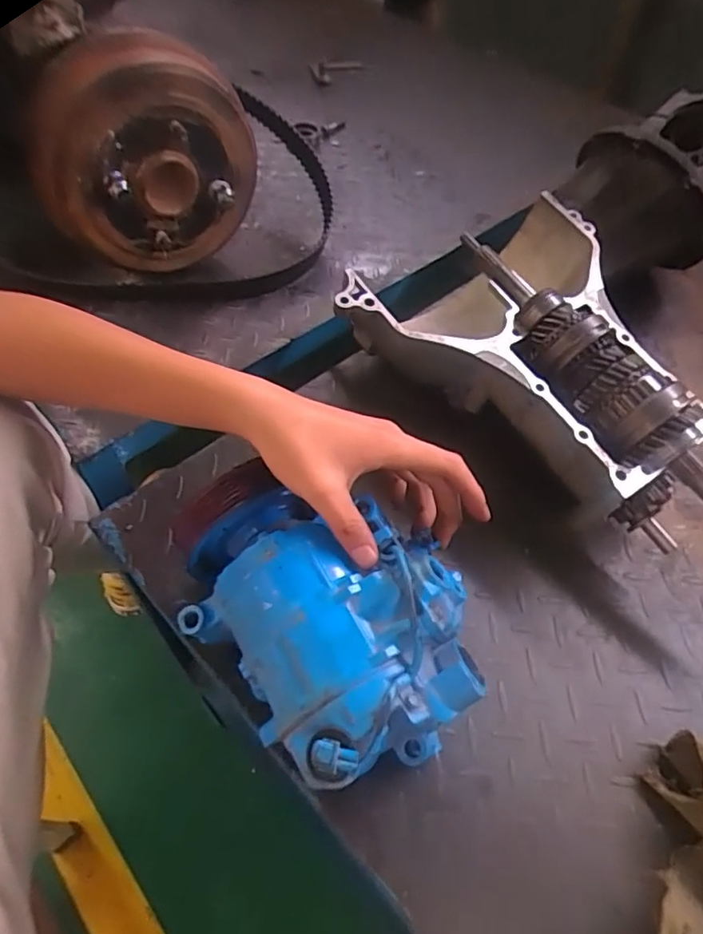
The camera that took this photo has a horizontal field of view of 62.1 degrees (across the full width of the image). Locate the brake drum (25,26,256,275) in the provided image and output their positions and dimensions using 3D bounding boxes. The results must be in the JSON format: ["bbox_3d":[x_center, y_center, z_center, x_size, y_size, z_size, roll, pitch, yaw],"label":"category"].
[{"bbox_3d":[-0.206,-0.305,0.600,0.214,0.201,0.083,-30,62,-23],"label":"brake drum"}]

